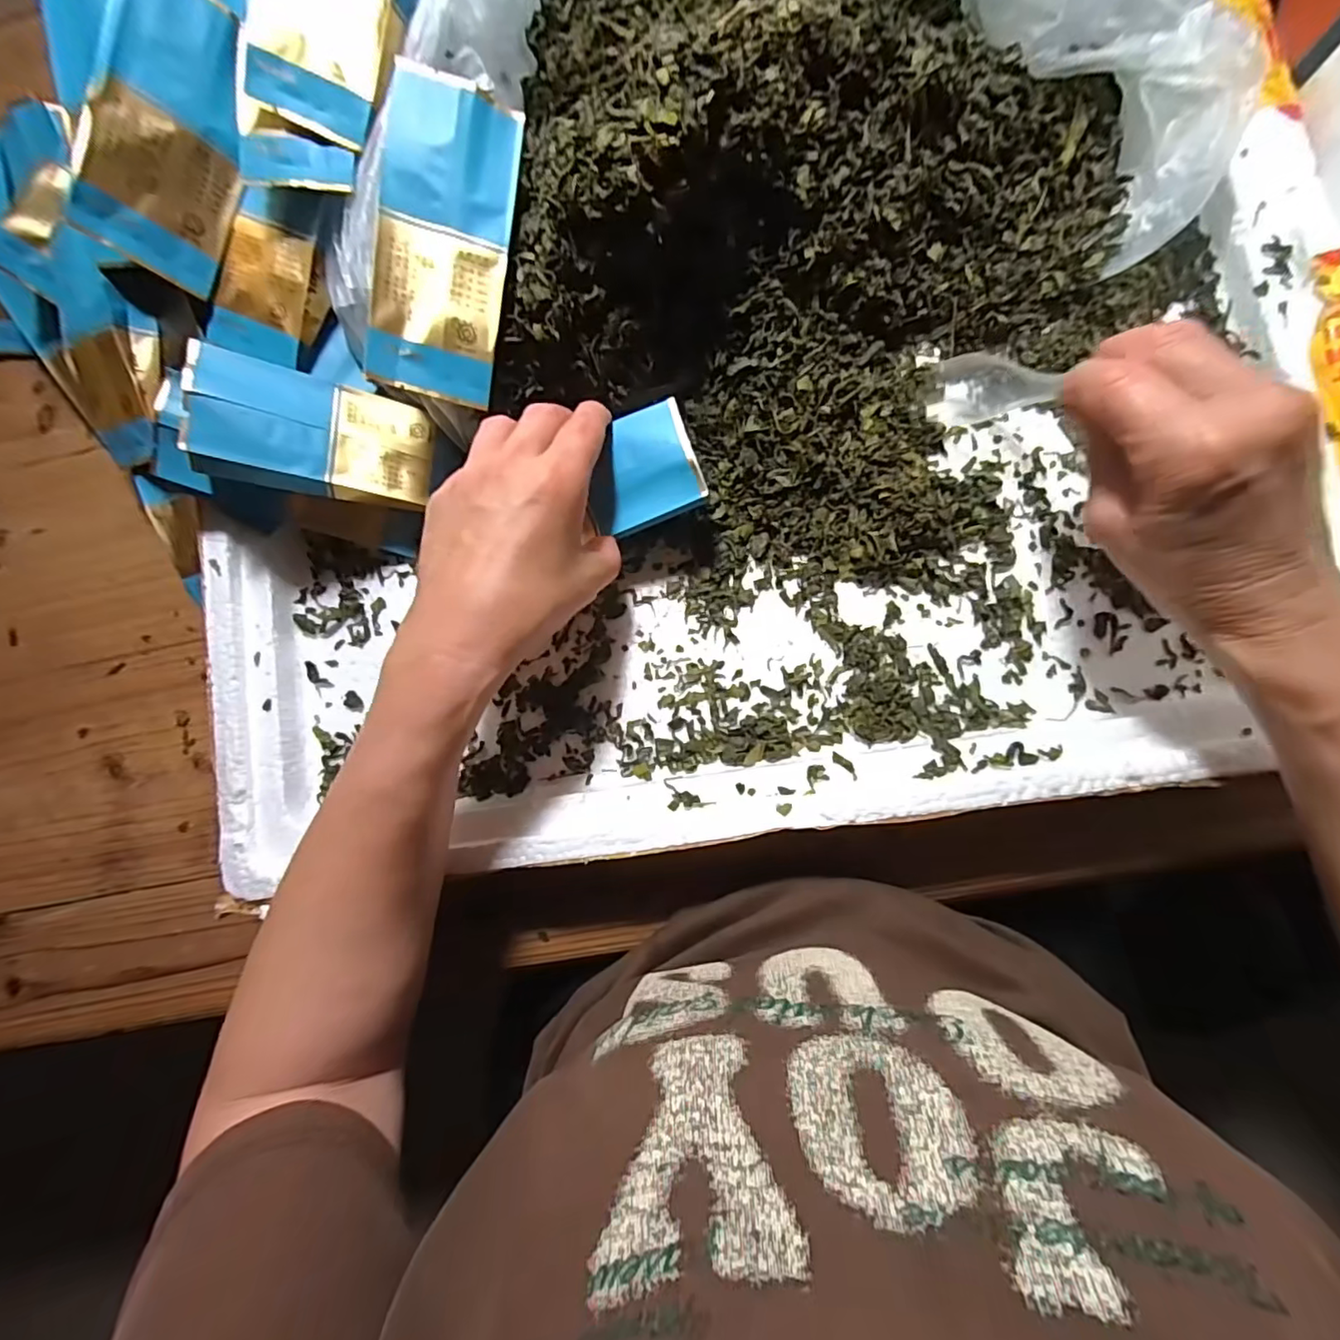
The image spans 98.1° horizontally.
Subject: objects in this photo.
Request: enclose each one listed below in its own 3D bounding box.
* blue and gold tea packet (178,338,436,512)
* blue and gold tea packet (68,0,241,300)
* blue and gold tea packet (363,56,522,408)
[{"bbox_3d":[-0.186,-0.123,0.308,0.107,0.030,0.056,6,79,-34],"label":"blue and gold tea packet"},{"bbox_3d":[-0.239,-0.259,0.282,0.024,0.059,0.125,27,94,36],"label":"blue and gold tea packet"},{"bbox_3d":[-0.103,-0.194,0.266,0.055,0.010,0.127,7,101,-19],"label":"blue and gold tea packet"}]

